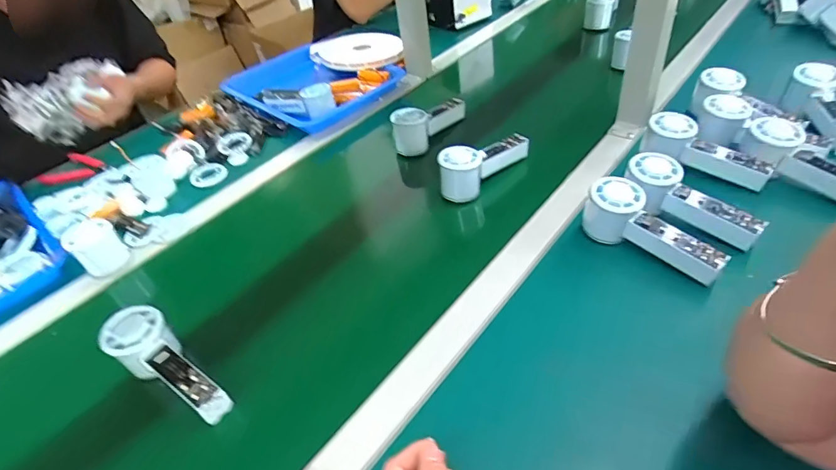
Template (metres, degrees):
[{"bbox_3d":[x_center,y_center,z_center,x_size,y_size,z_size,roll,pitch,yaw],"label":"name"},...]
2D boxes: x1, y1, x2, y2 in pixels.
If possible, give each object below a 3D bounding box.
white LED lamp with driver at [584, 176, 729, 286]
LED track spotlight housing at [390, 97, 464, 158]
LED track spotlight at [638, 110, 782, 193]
[{"bbox_3d":[0.264,-0.004,0.518,0.150,0.070,0.065,23,50,30],"label":"white LED lamp with driver"},{"bbox_3d":[0.016,-0.196,0.761,0.052,0.058,0.157,23,51,31],"label":"LED track spotlight housing"},{"bbox_3d":[0.377,-0.109,0.607,0.156,0.047,0.052,34,57,20],"label":"LED track spotlight"}]

